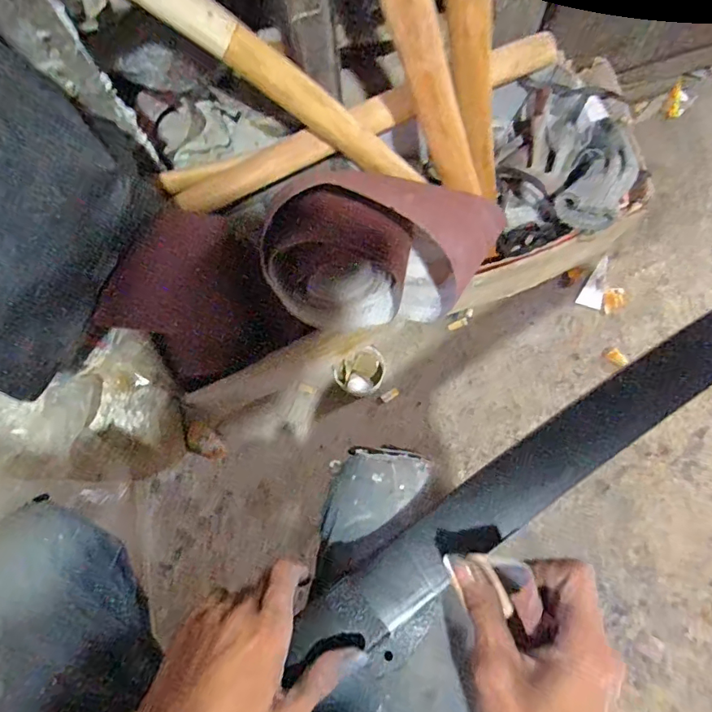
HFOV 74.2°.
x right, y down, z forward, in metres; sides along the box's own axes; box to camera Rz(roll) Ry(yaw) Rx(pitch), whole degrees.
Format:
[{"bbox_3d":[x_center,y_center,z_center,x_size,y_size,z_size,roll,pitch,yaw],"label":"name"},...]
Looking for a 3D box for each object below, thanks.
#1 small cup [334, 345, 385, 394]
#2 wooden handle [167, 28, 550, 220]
[{"bbox_3d":[0.008,0.023,0.640,0.065,0.056,0.057,-40,81,-6],"label":"small cup"},{"bbox_3d":[0.012,-0.268,0.539,0.465,0.034,0.041,-24,77,-3],"label":"wooden handle"}]

